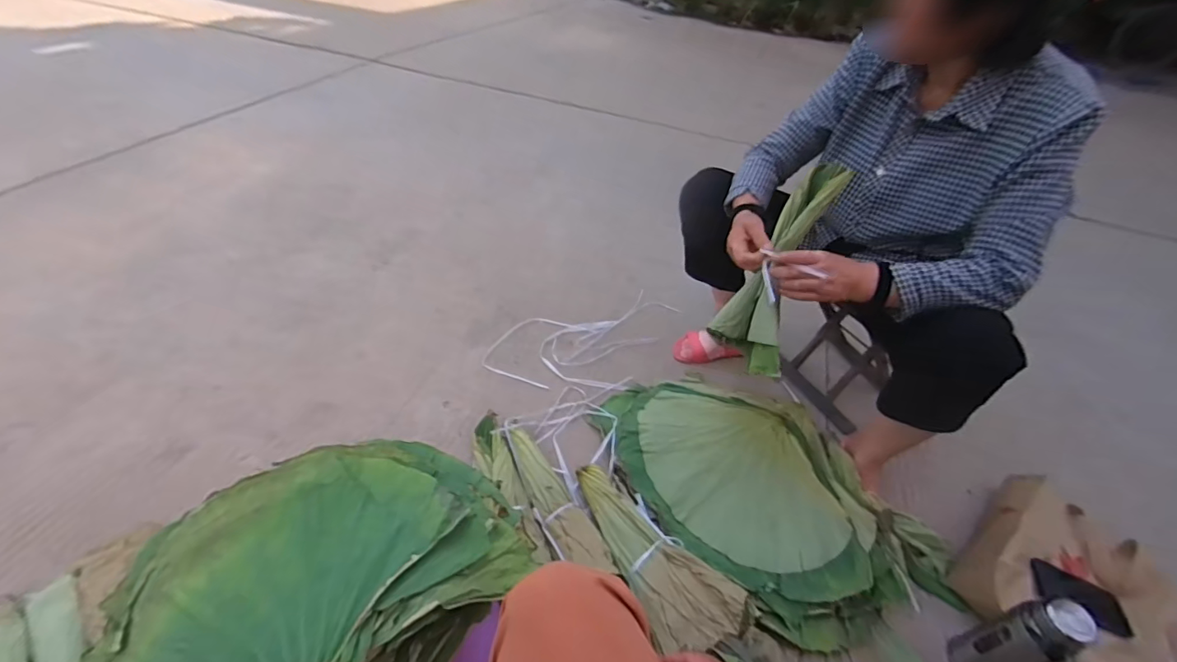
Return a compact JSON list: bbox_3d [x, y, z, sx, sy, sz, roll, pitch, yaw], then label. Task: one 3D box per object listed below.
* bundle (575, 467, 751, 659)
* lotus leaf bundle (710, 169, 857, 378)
[{"bbox_3d":[0.103,0.408,0.943,0.143,0.061,0.394,-25,50,-32],"label":"bundle"},{"bbox_3d":[0.338,-0.115,0.902,0.123,0.378,0.116,22,-1,17],"label":"lotus leaf bundle"}]

